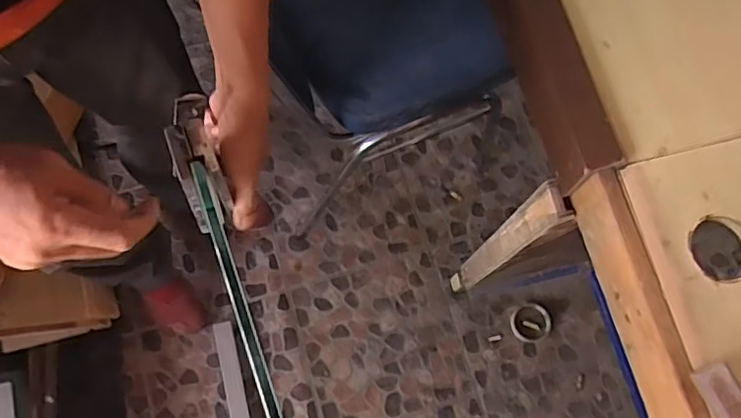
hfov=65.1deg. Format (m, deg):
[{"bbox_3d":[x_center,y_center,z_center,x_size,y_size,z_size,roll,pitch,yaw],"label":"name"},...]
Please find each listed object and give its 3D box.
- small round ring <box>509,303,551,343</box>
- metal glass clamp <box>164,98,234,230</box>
[{"bbox_3d":[0.347,0.246,1.259,0.085,0.023,0.084,1,74,-2],"label":"small round ring"},{"bbox_3d":[-0.146,-0.039,0.486,0.034,0.029,0.116,-12,74,-5],"label":"metal glass clamp"}]

